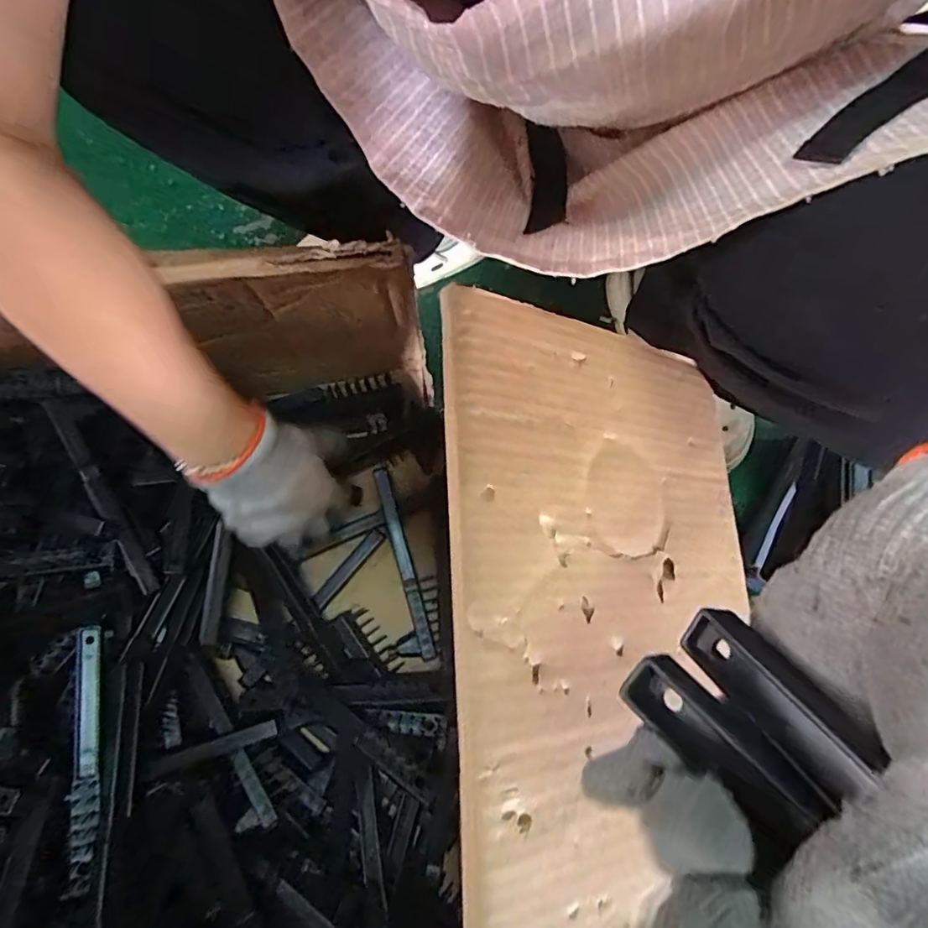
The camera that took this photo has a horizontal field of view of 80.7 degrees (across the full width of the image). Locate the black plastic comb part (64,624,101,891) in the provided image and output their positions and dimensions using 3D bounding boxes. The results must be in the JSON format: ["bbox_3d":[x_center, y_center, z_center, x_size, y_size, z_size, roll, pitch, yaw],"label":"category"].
[{"bbox_3d":[-0.281,0.214,0.402,0.017,0.008,0.179,-7,78,-2],"label":"black plastic comb part"}]

